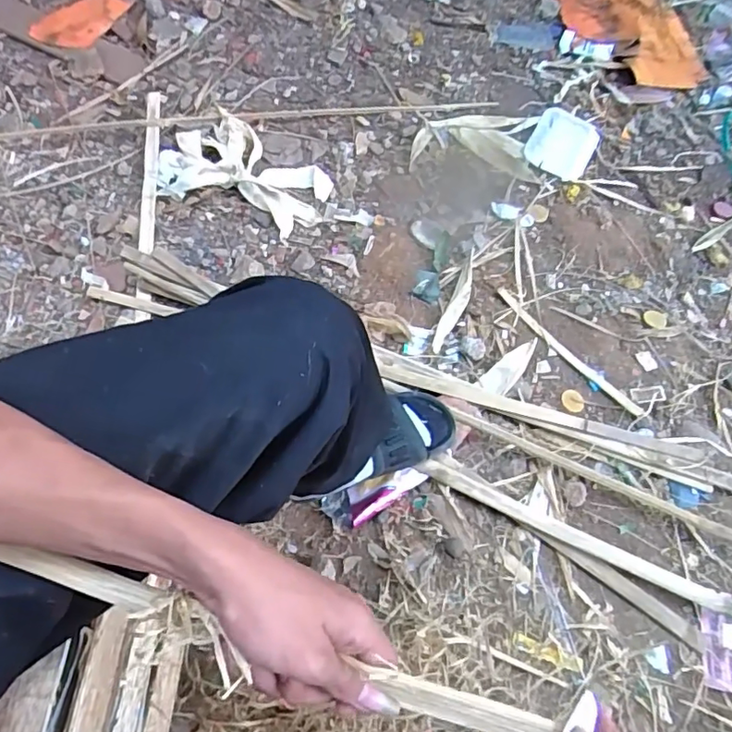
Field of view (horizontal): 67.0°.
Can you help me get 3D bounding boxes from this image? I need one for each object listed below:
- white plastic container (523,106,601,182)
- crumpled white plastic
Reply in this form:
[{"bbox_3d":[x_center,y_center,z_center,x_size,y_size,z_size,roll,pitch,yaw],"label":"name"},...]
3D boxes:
[{"bbox_3d":[0.395,-0.449,1.109,0.124,0.021,0.178,27,67,9],"label":"white plastic container"},{"bbox_3d":[-0.223,-0.364,1.025,0.315,0.035,0.209,19,66,6],"label":"crumpled white plastic"}]

